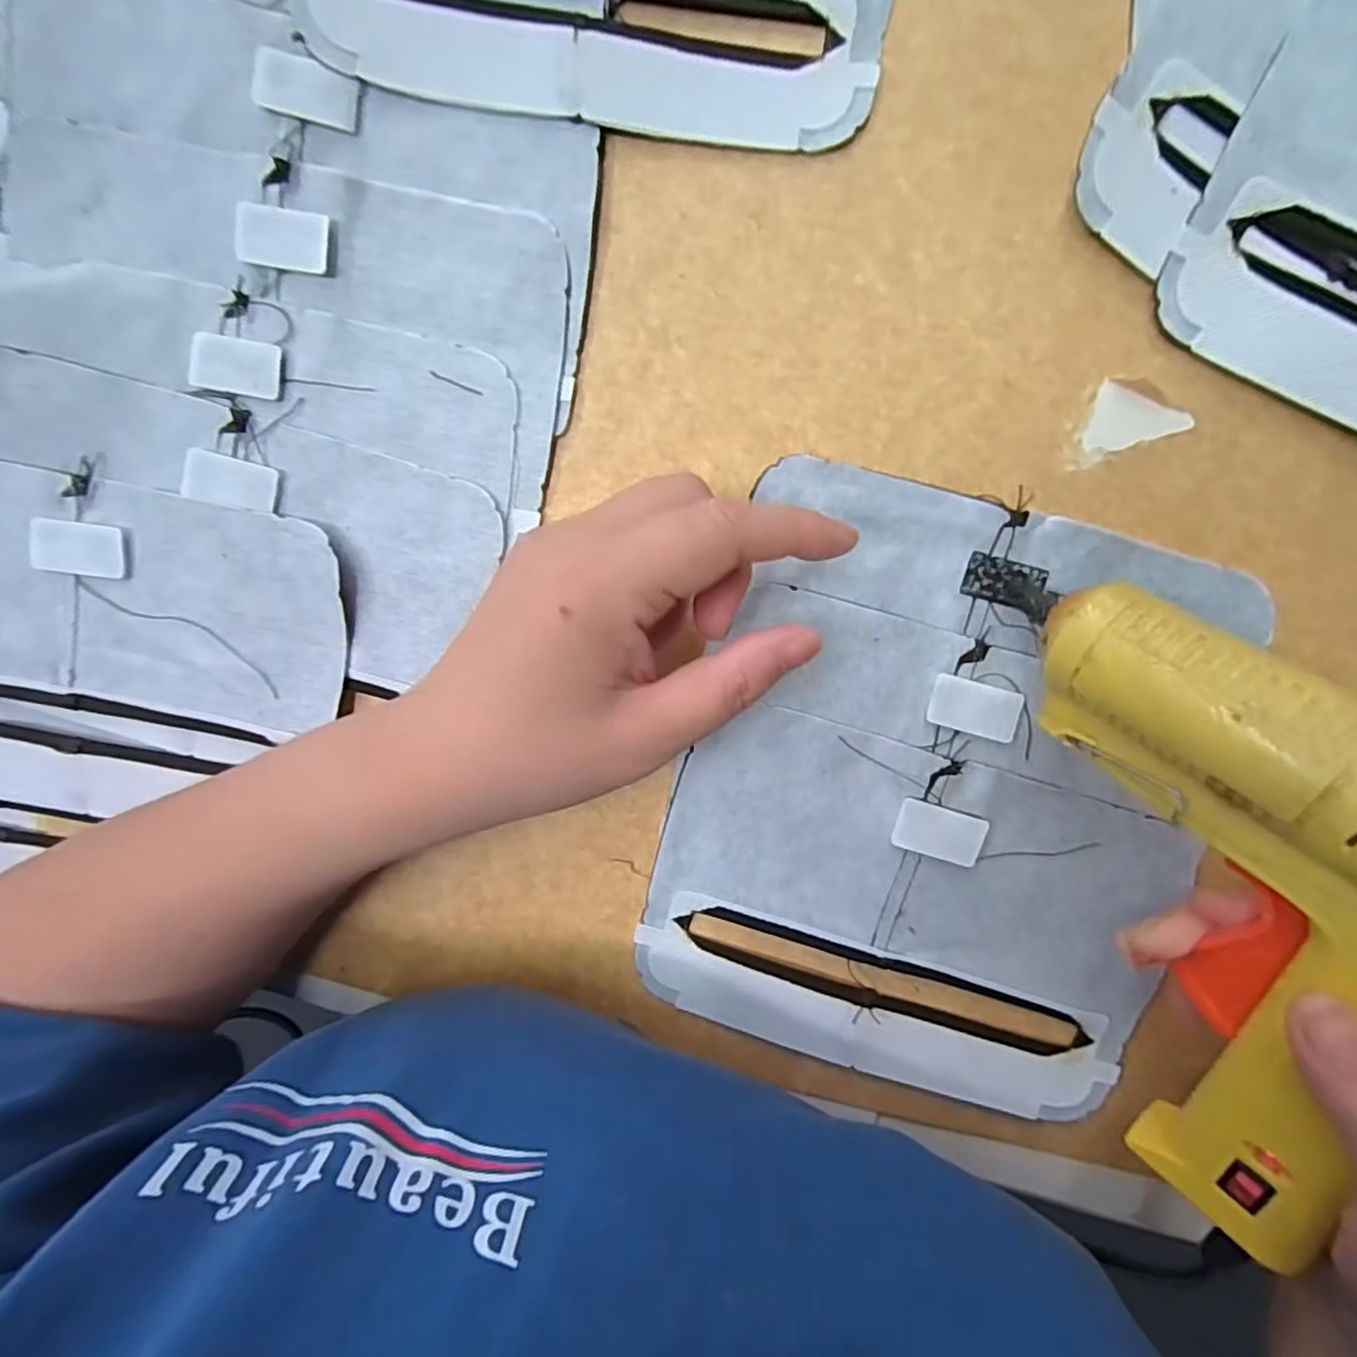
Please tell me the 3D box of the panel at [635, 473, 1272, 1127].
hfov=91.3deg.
[{"bbox_3d":[0.099,0.047,0.251,0.189,0.012,0.220,15,97,1],"label":"panel"}]

